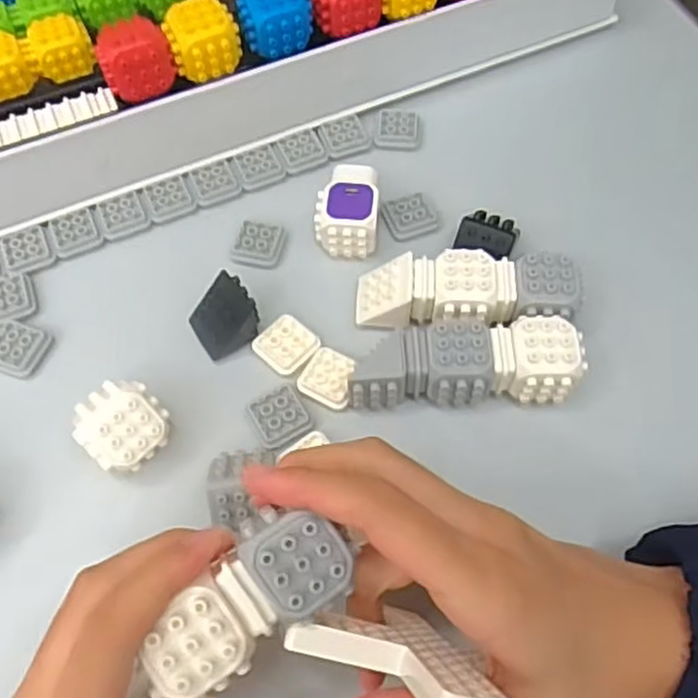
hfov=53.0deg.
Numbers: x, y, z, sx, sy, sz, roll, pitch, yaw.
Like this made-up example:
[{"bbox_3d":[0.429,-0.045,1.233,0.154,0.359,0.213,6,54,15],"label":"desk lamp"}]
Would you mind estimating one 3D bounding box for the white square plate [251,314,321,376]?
[{"bbox_3d":[-0.032,-0.002,0.360,0.029,0.005,0.027,38,69,20],"label":"white square plate"}]

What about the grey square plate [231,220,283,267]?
[{"bbox_3d":[-0.050,-0.059,0.391,0.025,0.006,0.026,13,63,9],"label":"grey square plate"}]

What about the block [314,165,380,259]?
[{"bbox_3d":[0.000,-0.077,0.385,0.033,0.027,0.043,4,62,4],"label":"block"}]

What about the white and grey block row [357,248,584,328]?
[{"bbox_3d":[0.059,-0.029,0.354,0.108,0.027,0.034,2,62,3],"label":"white and grey block row"}]

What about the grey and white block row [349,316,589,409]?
[{"bbox_3d":[0.055,0.008,0.336,0.106,0.030,0.033,-2,61,1],"label":"grey and white block row"}]

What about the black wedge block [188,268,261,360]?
[{"bbox_3d":[-0.064,-0.016,0.357,0.030,0.025,0.029,-33,66,-15],"label":"black wedge block"}]

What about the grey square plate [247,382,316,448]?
[{"bbox_3d":[-0.034,0.032,0.339,0.026,0.004,0.027,-29,65,-13],"label":"grey square plate"}]

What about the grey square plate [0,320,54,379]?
[{"bbox_3d":[-0.172,0.000,0.364,0.027,0.006,0.028,19,64,11],"label":"grey square plate"}]

